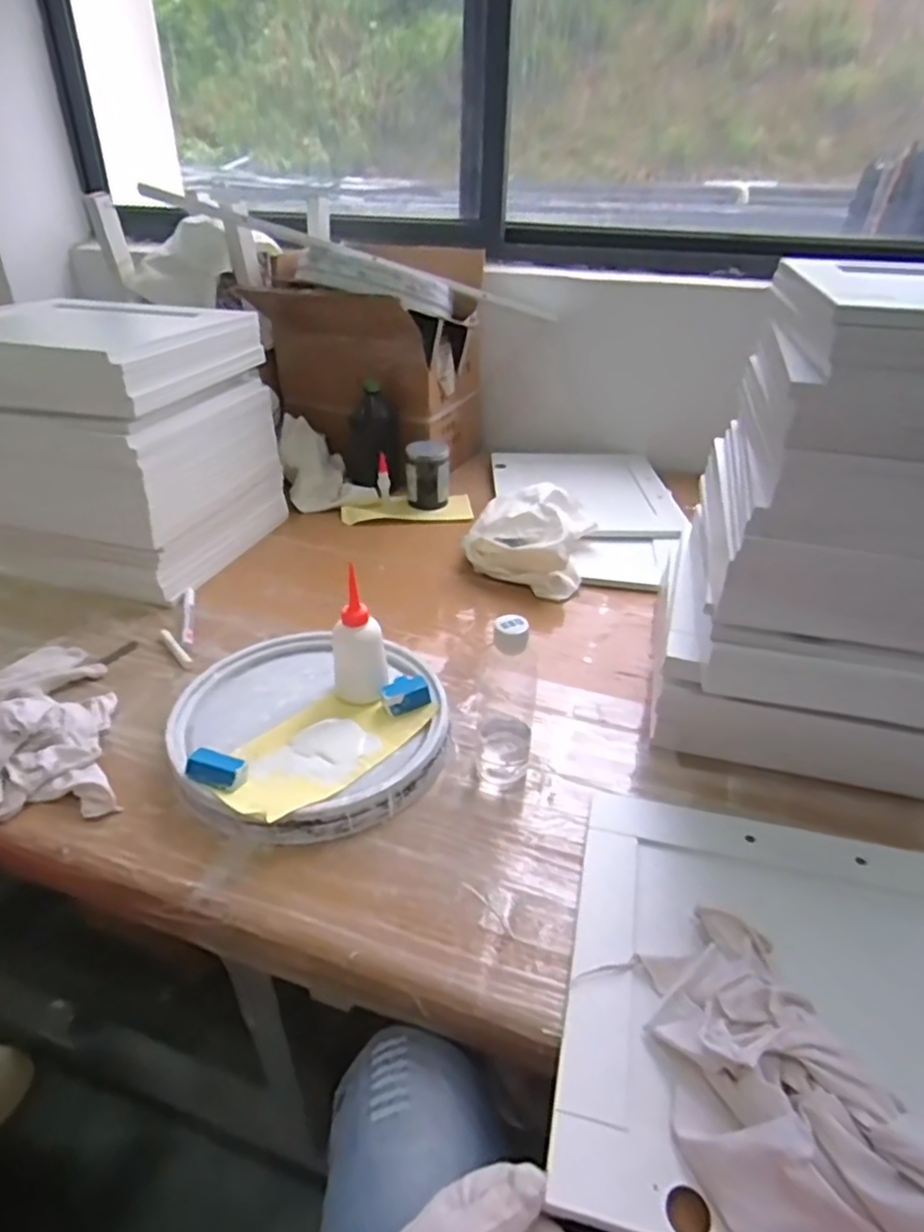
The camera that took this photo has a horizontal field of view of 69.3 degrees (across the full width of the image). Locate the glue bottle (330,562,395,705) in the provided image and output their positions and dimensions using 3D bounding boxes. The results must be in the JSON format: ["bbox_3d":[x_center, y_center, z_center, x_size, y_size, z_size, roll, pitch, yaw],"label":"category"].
[{"bbox_3d":[-0.113,0.028,0.741,0.061,0.138,0.057,-3,32,-7],"label":"glue bottle"}]

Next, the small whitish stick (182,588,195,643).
[{"bbox_3d":[-0.378,0.002,0.923,0.016,0.019,0.134,-8,33,-16],"label":"small whitish stick"}]

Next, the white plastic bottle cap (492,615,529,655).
[{"bbox_3d":[0.044,0.017,0.607,0.030,0.023,0.033,2,32,1],"label":"white plastic bottle cap"}]

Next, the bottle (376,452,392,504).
[{"bbox_3d":[-0.145,-0.263,1.236,0.025,0.073,0.023,0,32,-3],"label":"bottle"}]

